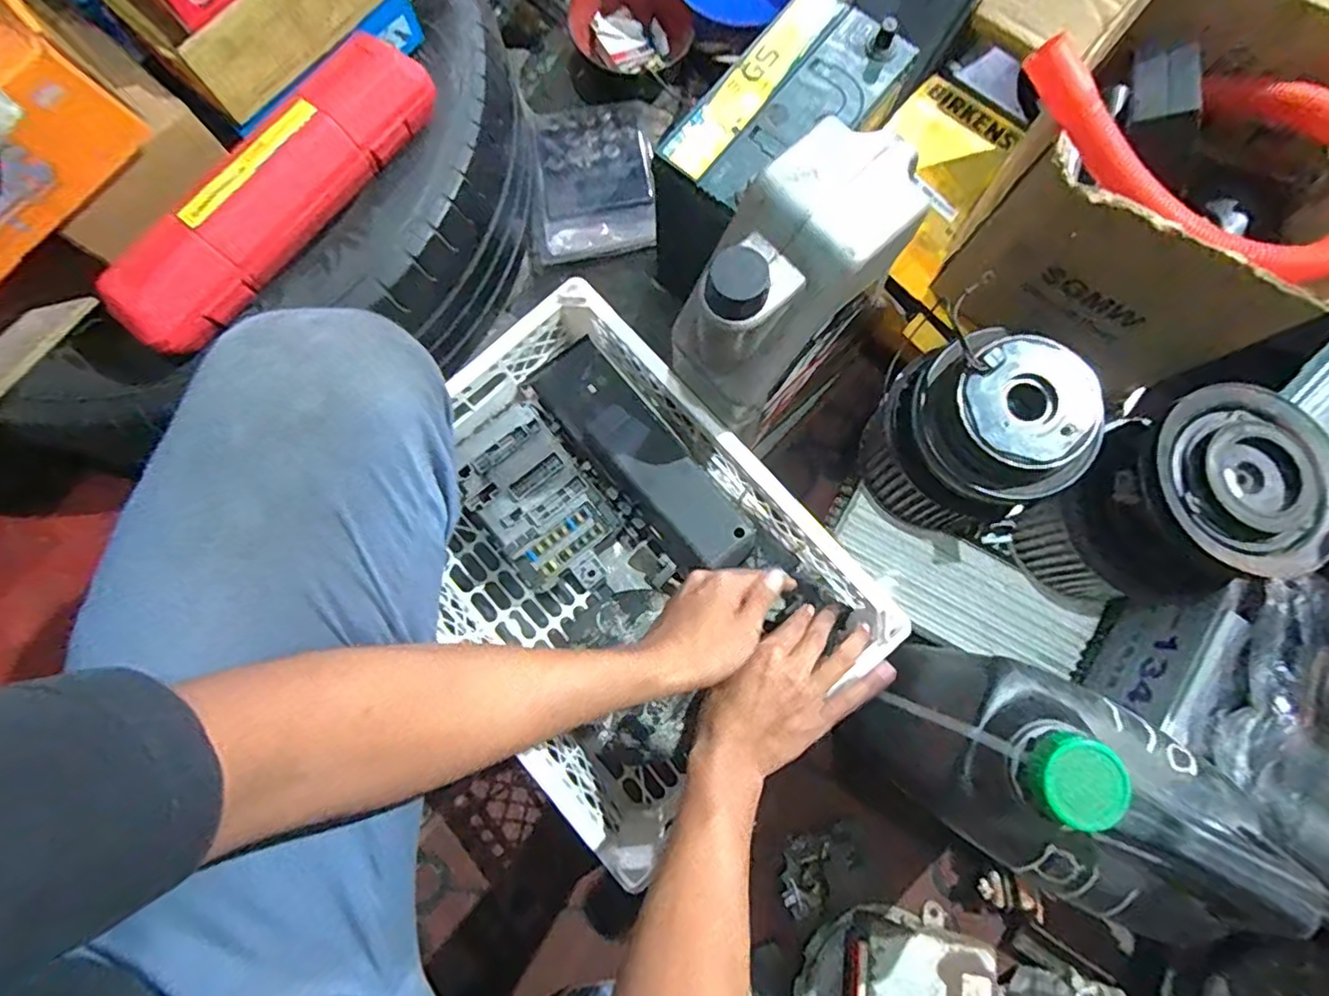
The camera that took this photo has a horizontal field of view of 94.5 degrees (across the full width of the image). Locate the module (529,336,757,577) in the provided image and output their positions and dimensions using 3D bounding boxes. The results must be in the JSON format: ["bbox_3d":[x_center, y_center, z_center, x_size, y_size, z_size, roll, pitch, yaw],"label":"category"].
[{"bbox_3d":[-0.028,-0.037,0.603,0.086,0.045,0.269,-38,82,-6],"label":"module"}]

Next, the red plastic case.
[{"bbox_3d":[-0.303,-0.239,0.482,0.071,0.044,0.299,37,82,6],"label":"red plastic case"}]

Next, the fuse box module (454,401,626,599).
[{"bbox_3d":[-0.125,0.006,0.608,0.107,0.036,0.182,-37,82,-6],"label":"fuse box module"}]

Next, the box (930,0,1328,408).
[{"bbox_3d":[0.389,-0.242,0.487,0.238,0.172,0.232,37,82,6],"label":"box"}]

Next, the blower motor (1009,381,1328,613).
[{"bbox_3d":[0.413,0.011,0.525,0.143,0.186,0.155,-6,80,-1],"label":"blower motor"}]

